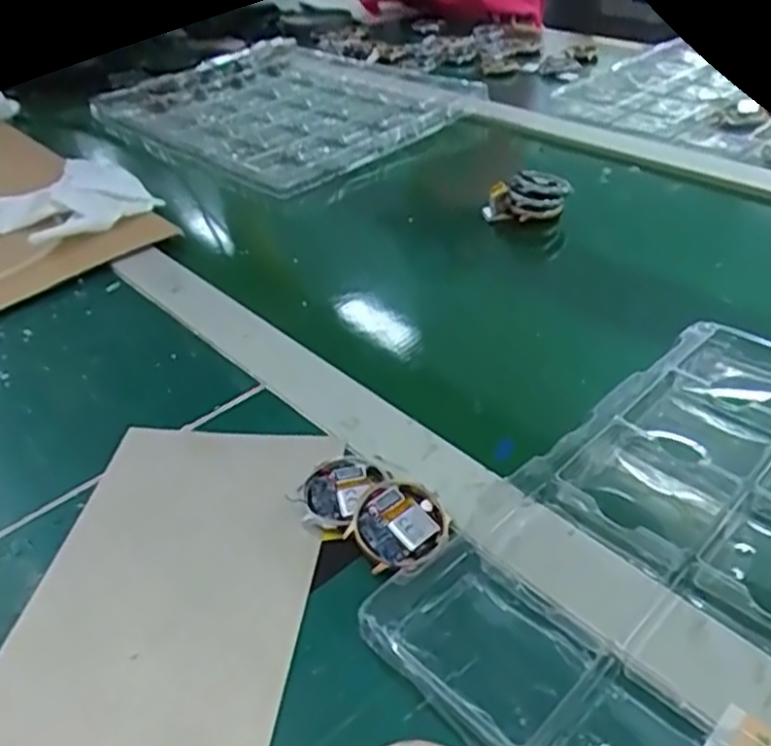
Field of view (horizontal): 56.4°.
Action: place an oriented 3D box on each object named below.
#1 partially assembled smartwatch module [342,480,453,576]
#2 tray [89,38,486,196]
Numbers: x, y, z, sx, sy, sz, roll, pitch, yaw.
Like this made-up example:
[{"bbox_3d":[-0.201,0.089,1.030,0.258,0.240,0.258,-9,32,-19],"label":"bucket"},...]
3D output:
[{"bbox_3d":[0.007,0.070,0.338,0.043,0.010,0.050,13,40,23],"label":"partially assembled smartwatch module"},{"bbox_3d":[-0.137,-0.347,0.907,0.326,0.027,0.483,-29,43,-28],"label":"tray"}]

